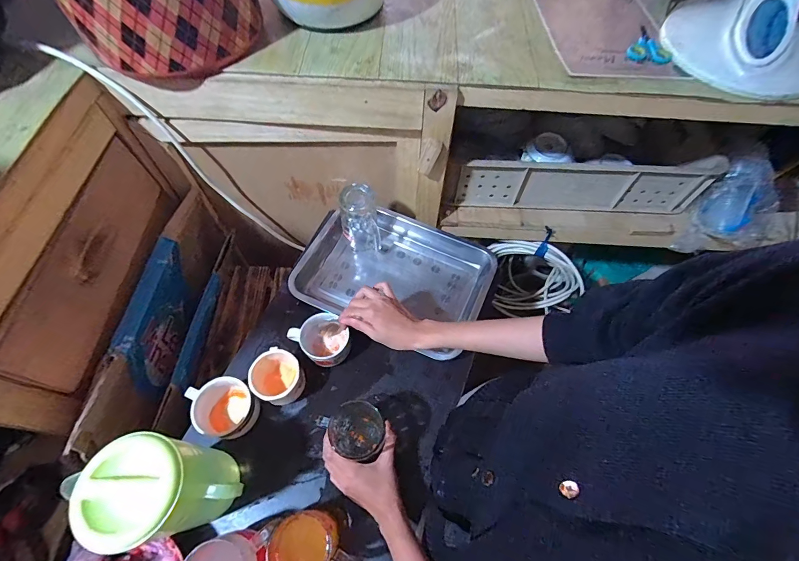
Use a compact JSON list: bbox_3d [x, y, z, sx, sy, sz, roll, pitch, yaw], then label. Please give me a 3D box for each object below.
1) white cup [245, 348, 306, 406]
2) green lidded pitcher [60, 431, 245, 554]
[{"bbox_3d":[-0.199,0.158,0.598,0.074,0.062,0.077,1,63,-1],"label":"white cup"},{"bbox_3d":[-0.284,0.257,0.462,0.115,0.175,0.110,-35,69,-18],"label":"green lidded pitcher"}]

